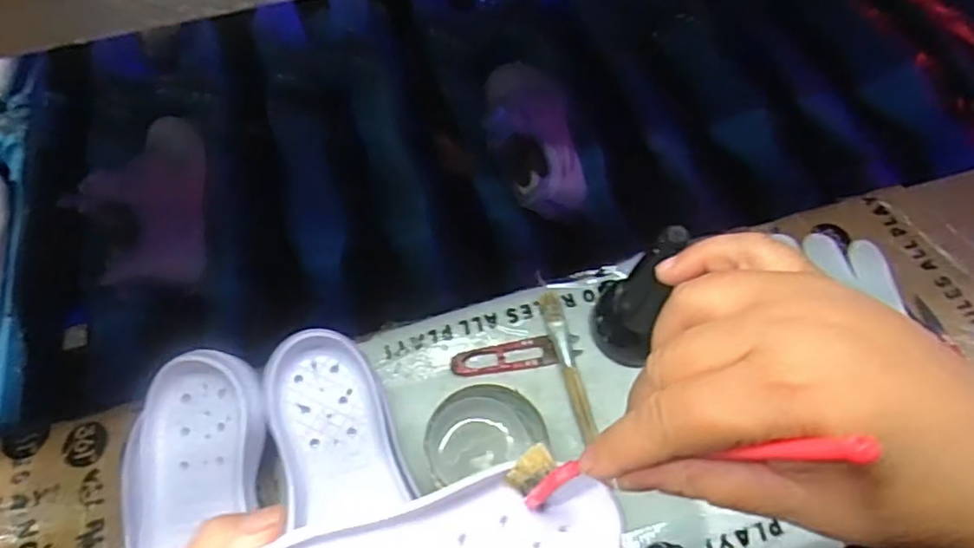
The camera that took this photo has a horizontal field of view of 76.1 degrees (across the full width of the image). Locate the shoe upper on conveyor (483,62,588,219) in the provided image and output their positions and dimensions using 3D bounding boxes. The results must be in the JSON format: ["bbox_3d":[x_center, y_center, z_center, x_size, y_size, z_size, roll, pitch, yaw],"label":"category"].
[{"bbox_3d":[0.045,-0.160,0.656,0.093,0.065,0.230,-6,60,-3],"label":"shoe upper on conveyor"}]

